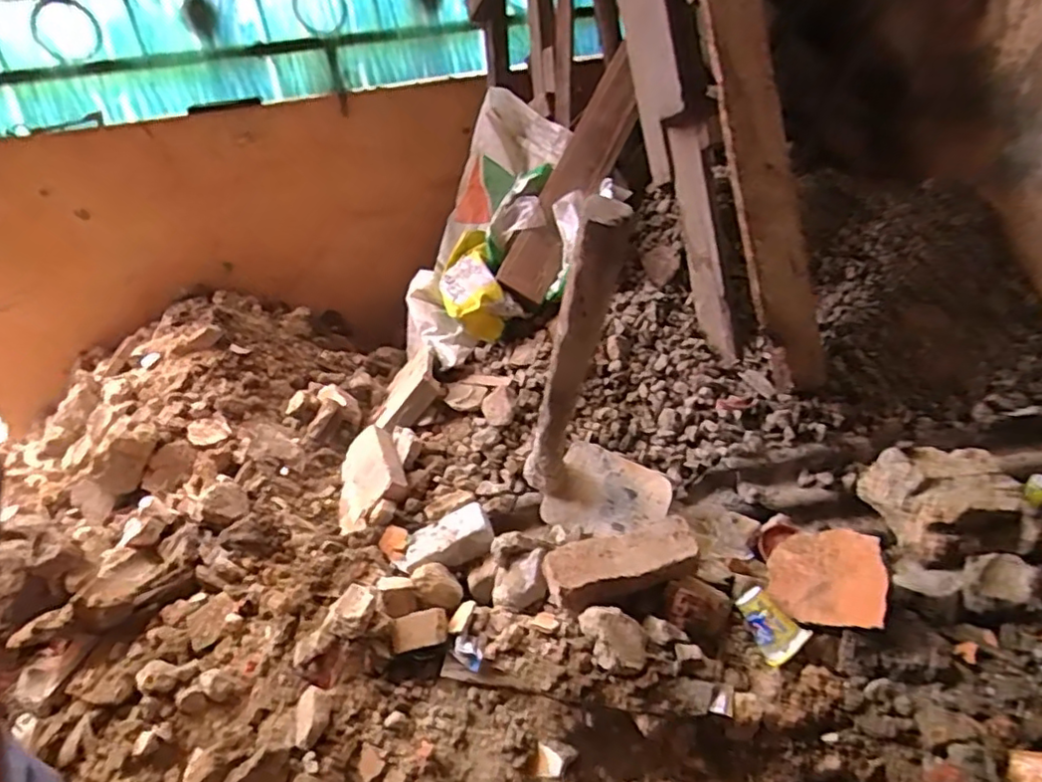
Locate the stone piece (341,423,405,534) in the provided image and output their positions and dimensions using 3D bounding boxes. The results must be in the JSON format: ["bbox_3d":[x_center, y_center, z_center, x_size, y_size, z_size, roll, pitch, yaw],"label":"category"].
[{"bbox_3d":[-0.275,0.154,1.130,0.142,0.043,0.209,-33,43,23],"label":"stone piece"}]

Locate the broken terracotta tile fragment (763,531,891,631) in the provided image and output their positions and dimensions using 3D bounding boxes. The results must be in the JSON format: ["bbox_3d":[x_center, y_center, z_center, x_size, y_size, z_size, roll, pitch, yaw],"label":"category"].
[{"bbox_3d":[0.417,0.256,0.870,0.152,0.017,0.129,-10,52,36],"label":"broken terracotta tile fragment"}]

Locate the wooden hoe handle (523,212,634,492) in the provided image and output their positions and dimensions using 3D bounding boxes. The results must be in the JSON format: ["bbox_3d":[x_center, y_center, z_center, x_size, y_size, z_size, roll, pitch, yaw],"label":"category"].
[{"bbox_3d":[0.054,-0.006,0.816,0.040,0.560,0.053,-16,60,-16],"label":"wooden hoe handle"}]

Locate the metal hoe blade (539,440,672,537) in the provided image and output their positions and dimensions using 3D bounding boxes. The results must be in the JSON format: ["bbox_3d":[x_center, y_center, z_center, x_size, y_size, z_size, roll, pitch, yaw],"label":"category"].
[{"bbox_3d":[0.138,0.171,1.030,0.185,0.017,0.161,19,59,24],"label":"metal hoe blade"}]

